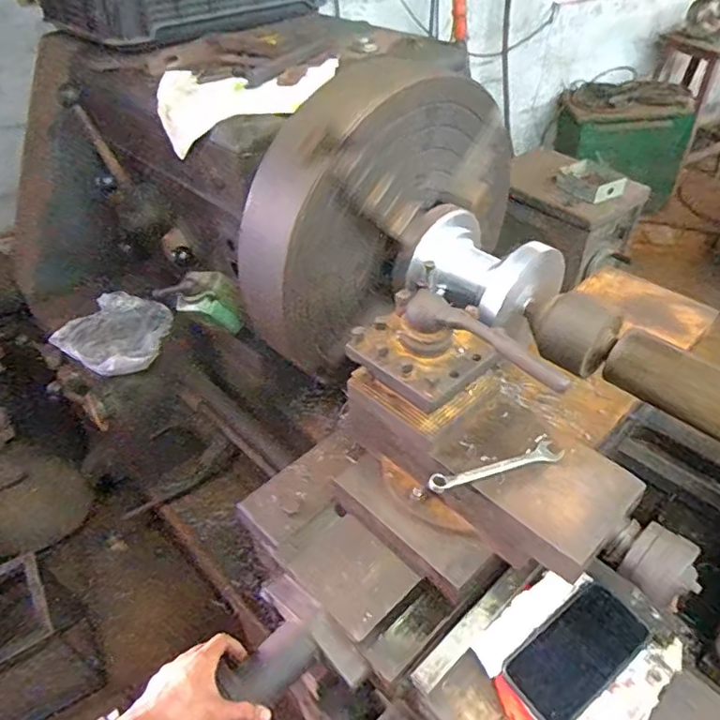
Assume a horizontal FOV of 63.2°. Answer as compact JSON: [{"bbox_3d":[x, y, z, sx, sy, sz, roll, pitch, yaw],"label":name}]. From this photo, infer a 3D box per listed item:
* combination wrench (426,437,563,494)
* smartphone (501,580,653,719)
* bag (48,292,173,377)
[{"bbox_3d":[0.152,0.120,0.655,0.157,0.013,0.028,-16,45,-13],"label":"combination wrench"},{"bbox_3d":[0.234,0.314,0.629,0.156,0.016,0.081,-28,49,-24],"label":"smartphone"},{"bbox_3d":[-0.497,-0.066,1.219,0.213,0.054,0.213,23,49,25],"label":"bag"}]

